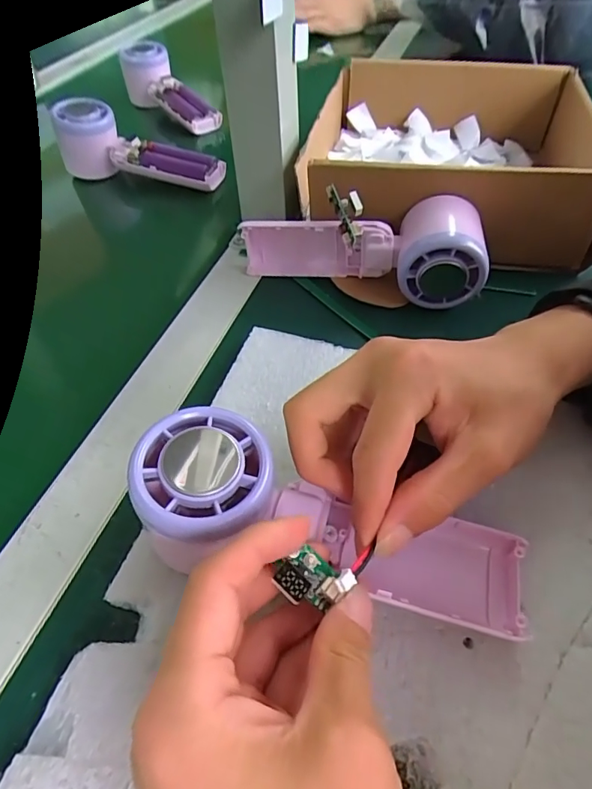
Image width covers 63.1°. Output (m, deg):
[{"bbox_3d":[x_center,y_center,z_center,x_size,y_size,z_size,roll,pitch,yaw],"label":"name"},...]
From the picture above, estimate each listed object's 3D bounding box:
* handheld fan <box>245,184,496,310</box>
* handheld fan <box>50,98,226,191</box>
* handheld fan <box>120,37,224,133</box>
[{"bbox_3d":[0.045,-0.106,0.332,0.165,0.056,0.052,9,51,12],"label":"handheld fan"},{"bbox_3d":[-0.148,-0.243,0.461,0.154,0.062,0.048,10,52,13],"label":"handheld fan"},{"bbox_3d":[-0.148,-0.355,0.571,0.049,0.048,0.174,-36,69,-23],"label":"handheld fan"}]

